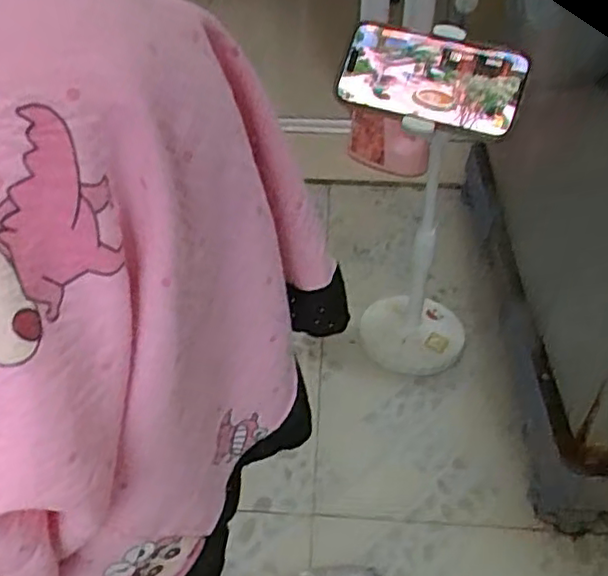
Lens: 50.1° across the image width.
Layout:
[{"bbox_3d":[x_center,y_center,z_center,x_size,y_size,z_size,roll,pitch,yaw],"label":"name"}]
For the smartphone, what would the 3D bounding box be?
[{"bbox_3d":[0.100,-0.165,0.517,0.142,0.065,0.017,17,6,12],"label":"smartphone"}]

